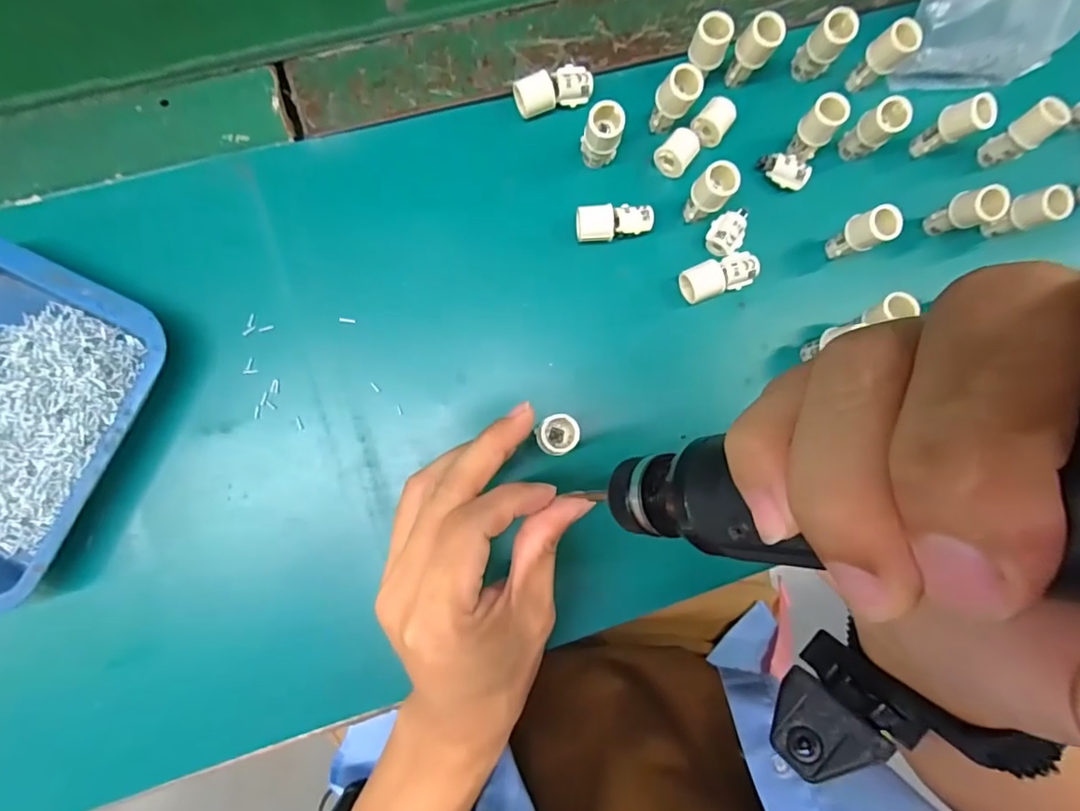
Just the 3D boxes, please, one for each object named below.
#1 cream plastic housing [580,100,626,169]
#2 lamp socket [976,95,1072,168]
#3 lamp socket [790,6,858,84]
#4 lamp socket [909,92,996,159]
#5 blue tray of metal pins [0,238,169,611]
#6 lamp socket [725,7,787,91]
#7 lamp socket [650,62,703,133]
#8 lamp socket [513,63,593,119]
[{"bbox_3d":[0.033,-0.146,0.292,0.020,0.041,0.019,1,84,-6],"label":"cream plastic housing"},{"bbox_3d":[0.288,-0.162,0.320,0.019,0.047,0.020,1,84,-6],"label":"lamp socket"},{"bbox_3d":[0.165,-0.209,0.307,0.020,0.039,0.015,41,82,-1],"label":"lamp socket"},{"bbox_3d":[0.243,-0.163,0.316,0.017,0.051,0.021,-29,88,-8],"label":"lamp socket"},{"bbox_3d":[-0.262,0.009,0.255,0.116,0.025,0.158,26,82,-3],"label":"blue tray of metal pins"},{"bbox_3d":[0.121,-0.203,0.302,0.020,0.039,0.017,36,82,-2],"label":"lamp socket"},{"bbox_3d":[0.075,-0.171,0.297,0.020,0.041,0.016,31,82,-2],"label":"lamp socket"},{"bbox_3d":[0.008,-0.180,0.302,0.045,0.015,0.019,-24,87,-8],"label":"lamp socket"}]

